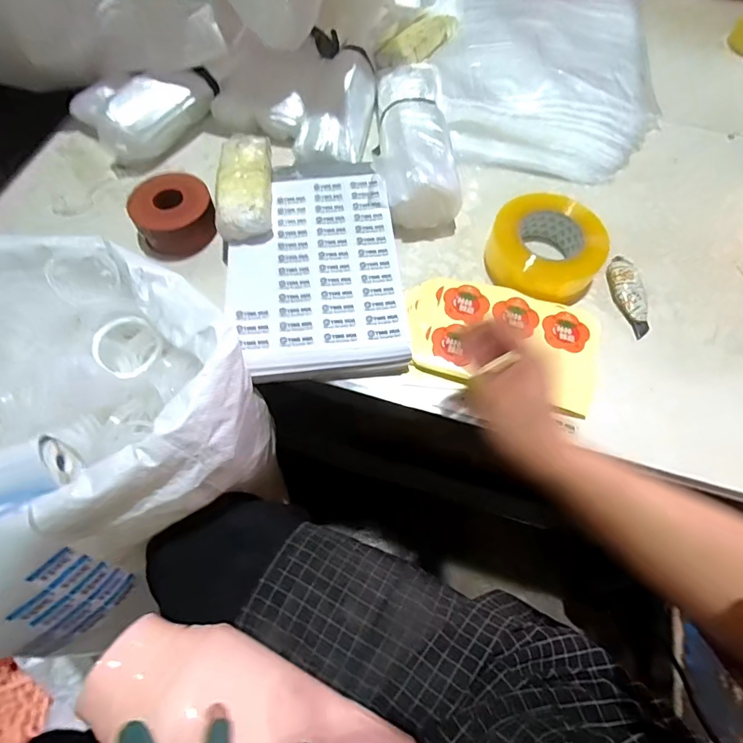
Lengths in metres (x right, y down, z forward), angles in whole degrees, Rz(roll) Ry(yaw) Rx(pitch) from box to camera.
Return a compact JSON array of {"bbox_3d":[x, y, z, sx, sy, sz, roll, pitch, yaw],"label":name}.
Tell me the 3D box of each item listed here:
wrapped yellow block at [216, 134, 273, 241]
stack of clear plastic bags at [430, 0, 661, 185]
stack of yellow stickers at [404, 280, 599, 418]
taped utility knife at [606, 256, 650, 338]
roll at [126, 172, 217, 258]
[{"bbox_3d":[-0.158,-0.231,0.567,0.064,0.032,0.146,-5,66,-3],"label":"wrapped yellow block"},{"bbox_3d":[0.291,-0.532,0.749,0.338,0.047,0.527,6,66,2],"label":"stack of clear plastic bags"},{"bbox_3d":[0.155,-0.043,0.533,0.231,0.025,0.144,13,66,5],"label":"stack of yellow stickers"},{"bbox_3d":[0.320,-0.097,0.562,0.034,0.018,0.111,-5,66,-3],"label":"taped utility knife"},{"bbox_3d":[-0.252,-0.200,0.577,0.095,0.058,0.095,0,66,-1],"label":"roll"}]

